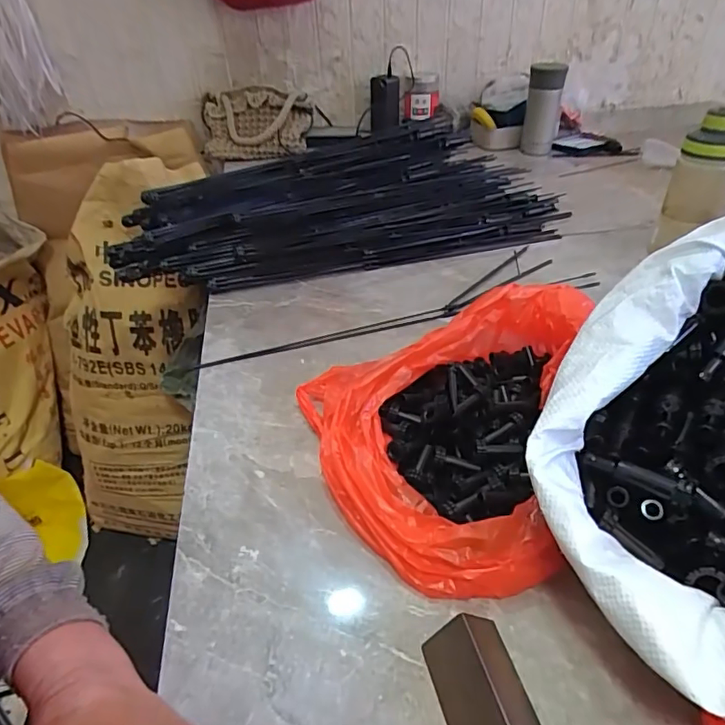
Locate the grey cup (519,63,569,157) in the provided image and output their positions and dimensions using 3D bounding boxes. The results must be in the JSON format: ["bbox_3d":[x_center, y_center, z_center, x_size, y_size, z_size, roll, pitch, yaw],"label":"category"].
[{"bbox_3d":[0.376,-0.528,1.106,0.070,0.167,0.064,10,38,16],"label":"grey cup"}]

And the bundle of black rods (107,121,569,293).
[{"bbox_3d":[-0.031,-0.243,0.811,0.666,0.062,0.307,-12,59,-16],"label":"bundle of black rods"}]

